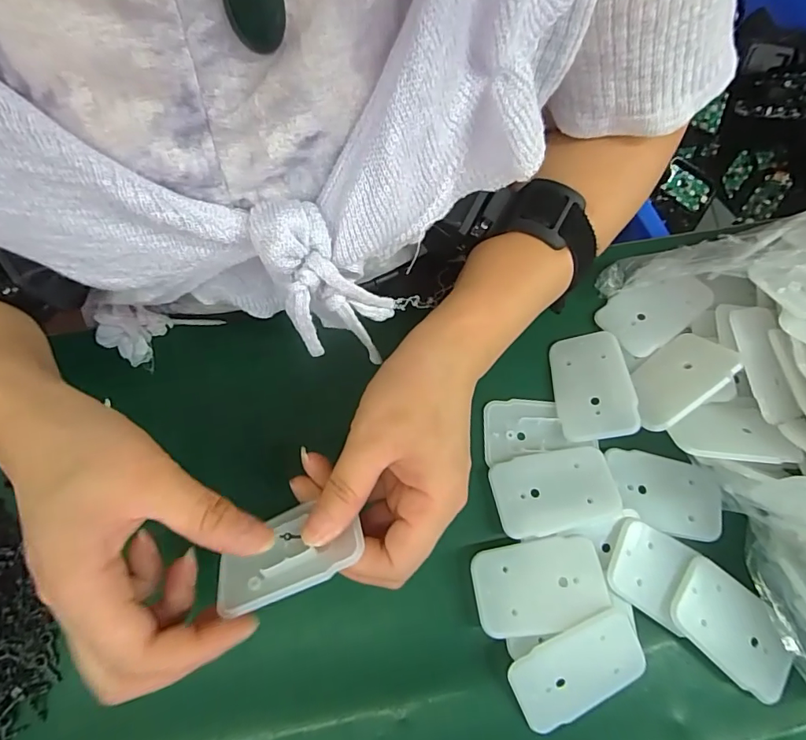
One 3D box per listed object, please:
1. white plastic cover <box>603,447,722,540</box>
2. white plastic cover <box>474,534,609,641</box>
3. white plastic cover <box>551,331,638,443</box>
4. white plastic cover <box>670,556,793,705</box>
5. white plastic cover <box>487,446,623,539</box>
[{"bbox_3d":[0.150,0.071,0.270,0.063,0.007,0.041,16,73,4],"label":"white plastic cover"},{"bbox_3d":[0.072,0.113,0.248,0.067,0.005,0.043,-10,73,-4],"label":"white plastic cover"},{"bbox_3d":[0.116,0.009,0.292,0.043,0.004,0.069,-15,59,22],"label":"white plastic cover"},{"bbox_3d":[0.171,0.133,0.243,0.061,0.007,0.042,40,76,11],"label":"white plastic cover"},{"bbox_3d":[0.086,0.068,0.269,0.067,0.004,0.043,-9,73,-4],"label":"white plastic cover"}]

